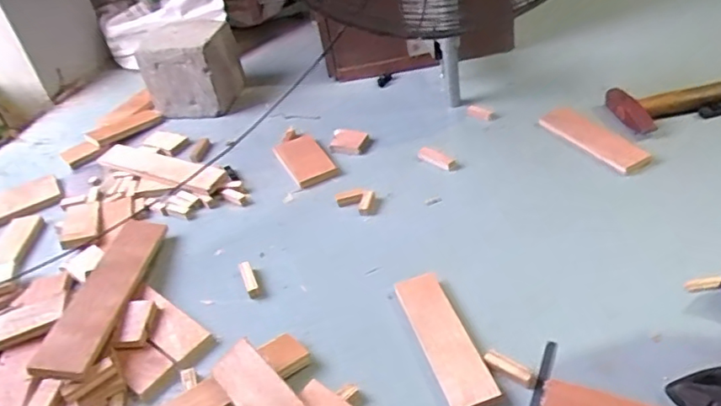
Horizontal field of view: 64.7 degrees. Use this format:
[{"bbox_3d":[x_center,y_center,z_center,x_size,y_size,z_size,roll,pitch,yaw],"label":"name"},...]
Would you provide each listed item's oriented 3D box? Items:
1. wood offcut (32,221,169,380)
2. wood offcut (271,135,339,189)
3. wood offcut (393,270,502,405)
[{"bbox_3d":[-0.330,0.110,0.742,0.071,0.018,0.297,16,28,-8],"label":"wood offcut"},{"bbox_3d":[-0.099,-0.080,0.988,0.079,0.014,0.138,-23,42,-19],"label":"wood offcut"},{"bbox_3d":[0.092,0.150,0.642,0.055,0.019,0.186,-15,40,-10],"label":"wood offcut"}]

